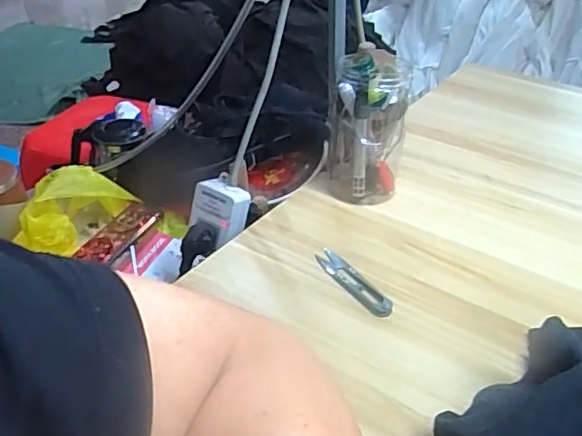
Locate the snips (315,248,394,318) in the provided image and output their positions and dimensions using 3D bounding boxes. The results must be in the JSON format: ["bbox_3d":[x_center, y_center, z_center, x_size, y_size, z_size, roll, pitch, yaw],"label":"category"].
[{"bbox_3d":[0.060,0.060,0.547,0.024,0.009,0.106,-20,41,-28],"label":"snips"}]

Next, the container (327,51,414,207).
[{"bbox_3d":[0.089,-0.105,0.654,0.084,0.156,0.092,8,35,7],"label":"container"}]

